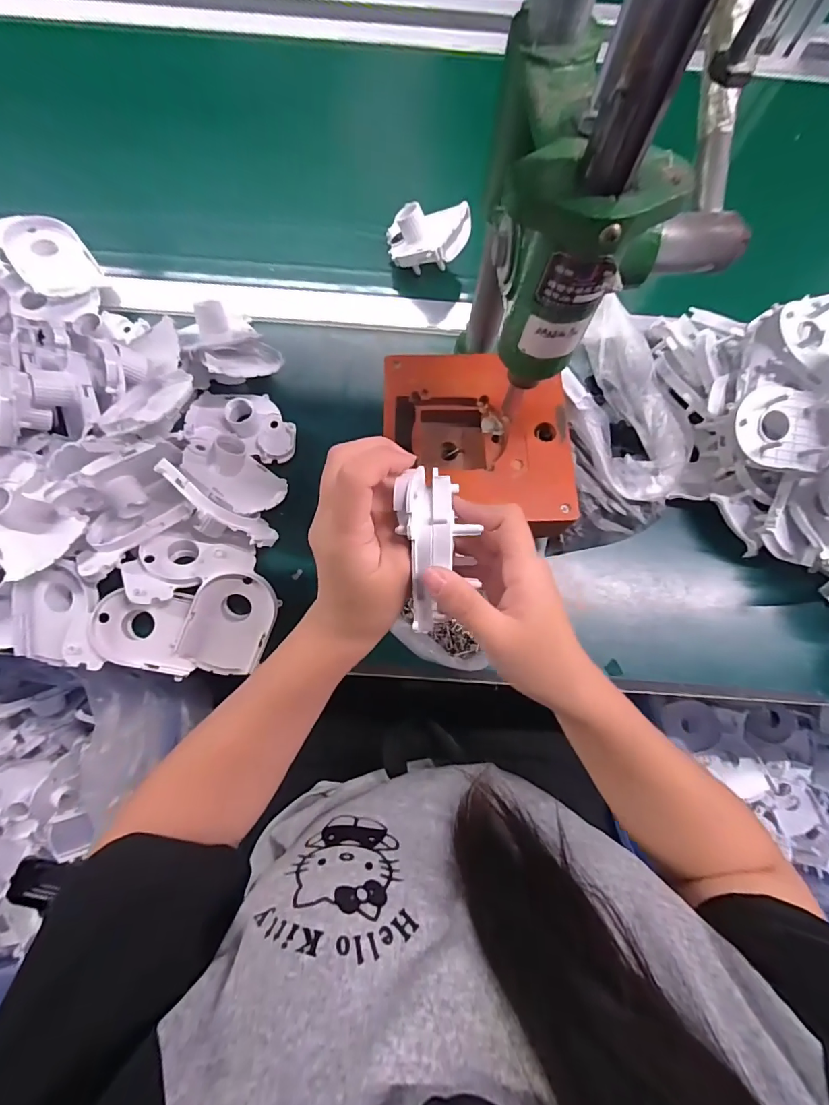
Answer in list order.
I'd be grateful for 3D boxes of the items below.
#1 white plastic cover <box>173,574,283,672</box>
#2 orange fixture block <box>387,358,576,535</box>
[{"bbox_3d":[-0.150,0.058,0.372,0.064,0.013,0.086,23,94,-6],"label":"white plastic cover"},{"bbox_3d":[0.051,-0.088,0.382,0.157,0.041,0.144,4,75,-1],"label":"orange fixture block"}]

